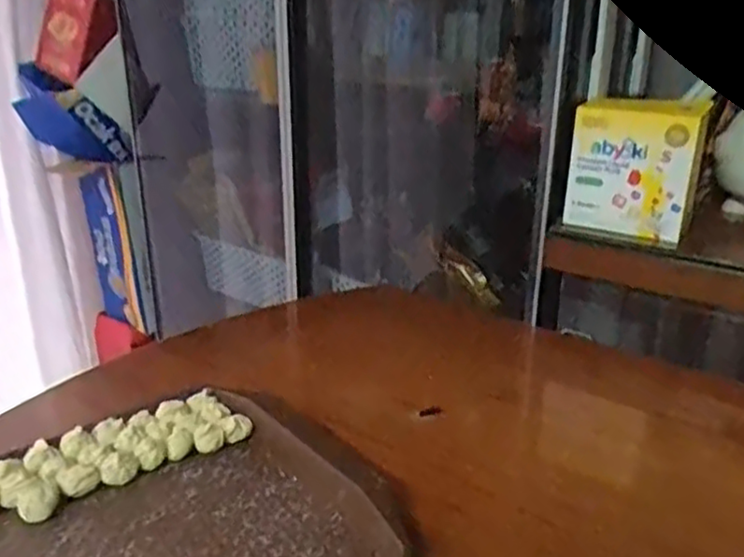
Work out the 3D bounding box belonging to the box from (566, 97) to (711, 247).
[{"bbox_3d":[0.305,-0.129,0.812,0.142,0.149,0.044,12,24,25],"label":"box"}]

